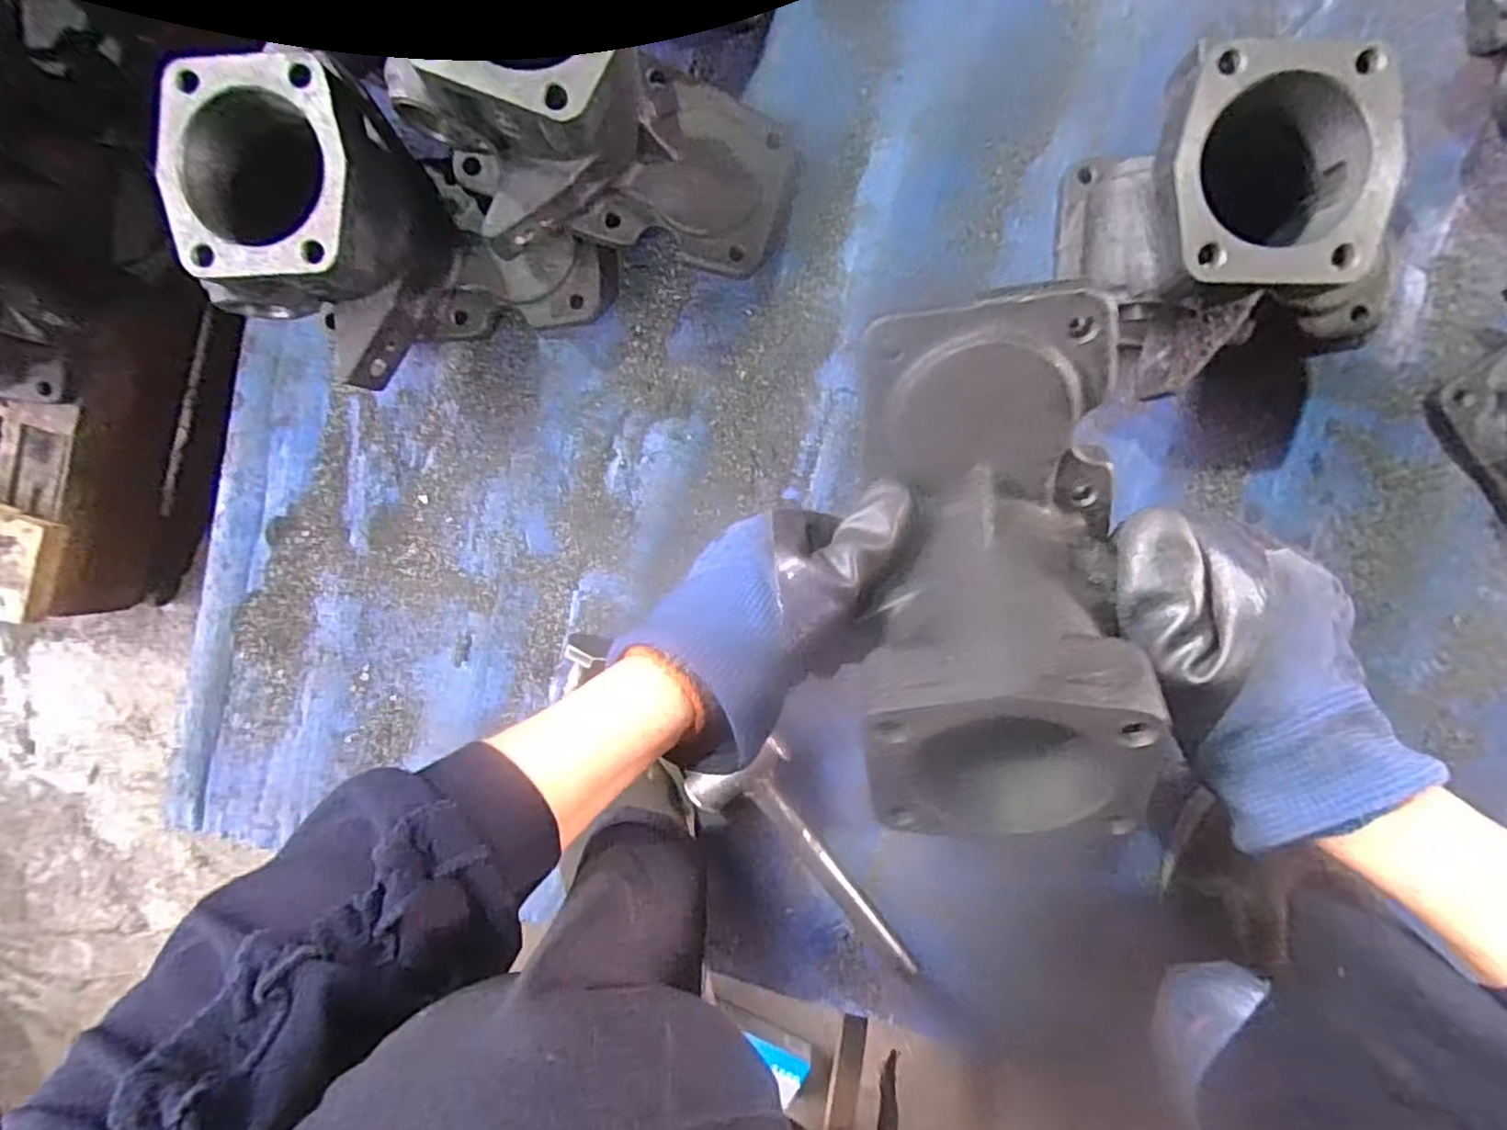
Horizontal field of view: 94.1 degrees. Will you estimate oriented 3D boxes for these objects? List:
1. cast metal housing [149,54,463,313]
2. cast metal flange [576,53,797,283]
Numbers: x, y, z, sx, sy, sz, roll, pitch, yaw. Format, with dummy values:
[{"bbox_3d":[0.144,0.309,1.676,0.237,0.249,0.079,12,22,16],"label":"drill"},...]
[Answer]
[{"bbox_3d":[-0.236,-0.195,0.395,0.107,0.136,0.103,-2,96,4],"label":"cast metal housing"},{"bbox_3d":[-0.033,-0.237,0.430,0.119,0.033,0.099,12,101,-15],"label":"cast metal flange"}]

